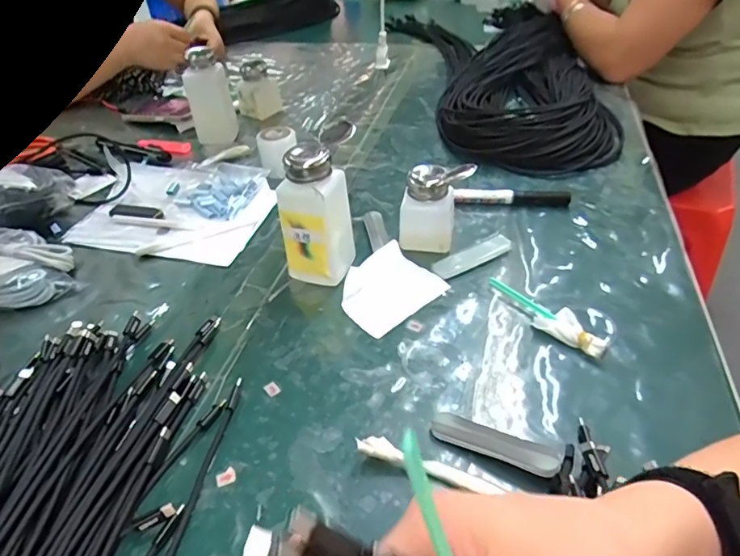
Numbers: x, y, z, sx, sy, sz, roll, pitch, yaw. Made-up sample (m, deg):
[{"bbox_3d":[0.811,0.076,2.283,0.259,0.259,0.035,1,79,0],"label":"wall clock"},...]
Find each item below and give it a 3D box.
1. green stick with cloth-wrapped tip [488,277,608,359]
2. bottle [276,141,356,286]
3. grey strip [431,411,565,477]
[{"bbox_3d":[0.146,0.029,0.424,0.030,0.015,0.116,-35,47,-31],"label":"green stick with cloth-wrapped tip"},{"bbox_3d":[-0.048,-0.055,0.457,0.051,0.125,0.053,11,42,19],"label":"bottle"},{"bbox_3d":[0.082,0.109,0.334,0.085,0.005,0.020,12,44,28],"label":"grey strip"}]

